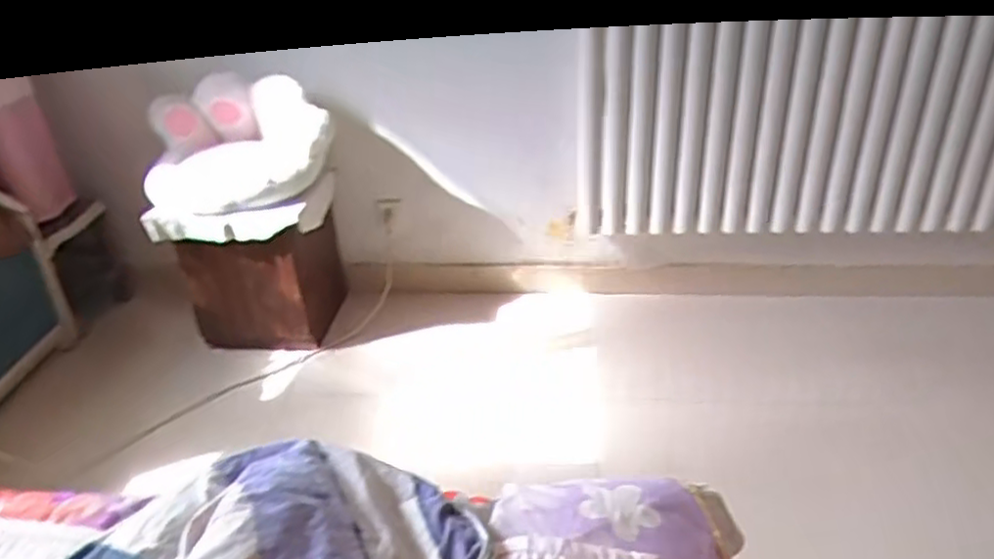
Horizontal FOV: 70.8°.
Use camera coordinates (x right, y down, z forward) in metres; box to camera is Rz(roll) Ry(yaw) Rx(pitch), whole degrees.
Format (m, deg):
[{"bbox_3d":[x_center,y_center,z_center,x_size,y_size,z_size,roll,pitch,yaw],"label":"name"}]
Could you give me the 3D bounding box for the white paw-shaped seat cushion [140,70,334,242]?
[{"bbox_3d":[-0.659,-0.323,1.778,0.481,0.331,0.305,-6,29,-5],"label":"white paw-shaped seat cushion"}]

